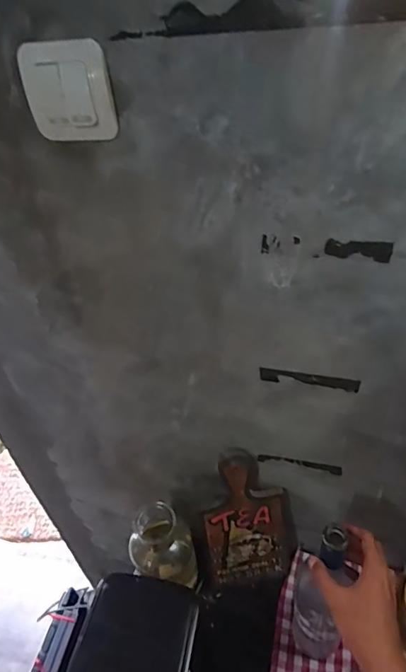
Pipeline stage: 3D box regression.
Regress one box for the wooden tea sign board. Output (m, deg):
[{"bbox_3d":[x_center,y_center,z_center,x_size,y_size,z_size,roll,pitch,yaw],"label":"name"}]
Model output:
[{"bbox_3d":[0.073,0.298,0.735,0.151,0.272,0.028,-9,25,-4],"label":"wooden tea sign board"}]

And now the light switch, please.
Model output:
[{"bbox_3d":[-0.119,-0.214,0.396,0.079,0.077,0.015,10,43,19],"label":"light switch"}]

